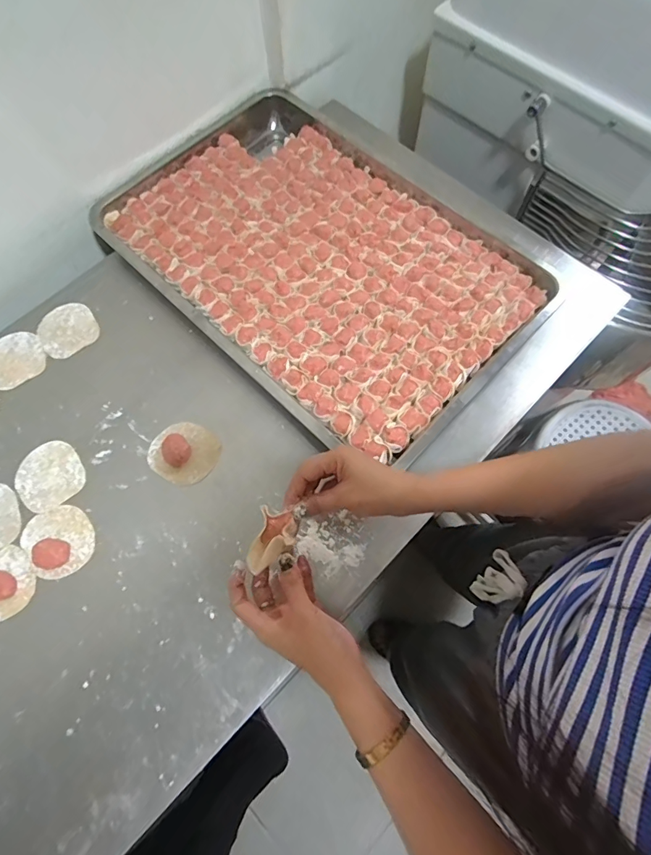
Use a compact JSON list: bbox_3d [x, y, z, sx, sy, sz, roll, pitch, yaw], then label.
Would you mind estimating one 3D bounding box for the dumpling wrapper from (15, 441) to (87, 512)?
[{"bbox_3d":[-0.349,0.061,0.541,0.079,0.004,0.081,0,70,0],"label":"dumpling wrapper"}]

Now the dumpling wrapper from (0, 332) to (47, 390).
[{"bbox_3d":[-0.435,-0.095,0.600,0.080,0.005,0.081,0,70,0],"label":"dumpling wrapper"}]

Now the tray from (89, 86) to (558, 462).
[{"bbox_3d":[-0.029,-0.255,0.629,0.597,0.052,0.388,43,75,14],"label":"tray"}]

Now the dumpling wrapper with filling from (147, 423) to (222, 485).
[{"bbox_3d":[-0.181,0.029,0.544,0.085,0.016,0.075,25,72,9],"label":"dumpling wrapper with filling"}]

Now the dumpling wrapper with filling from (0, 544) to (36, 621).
[{"bbox_3d":[-0.380,0.180,0.493,0.075,0.013,0.081,0,70,0],"label":"dumpling wrapper with filling"}]

